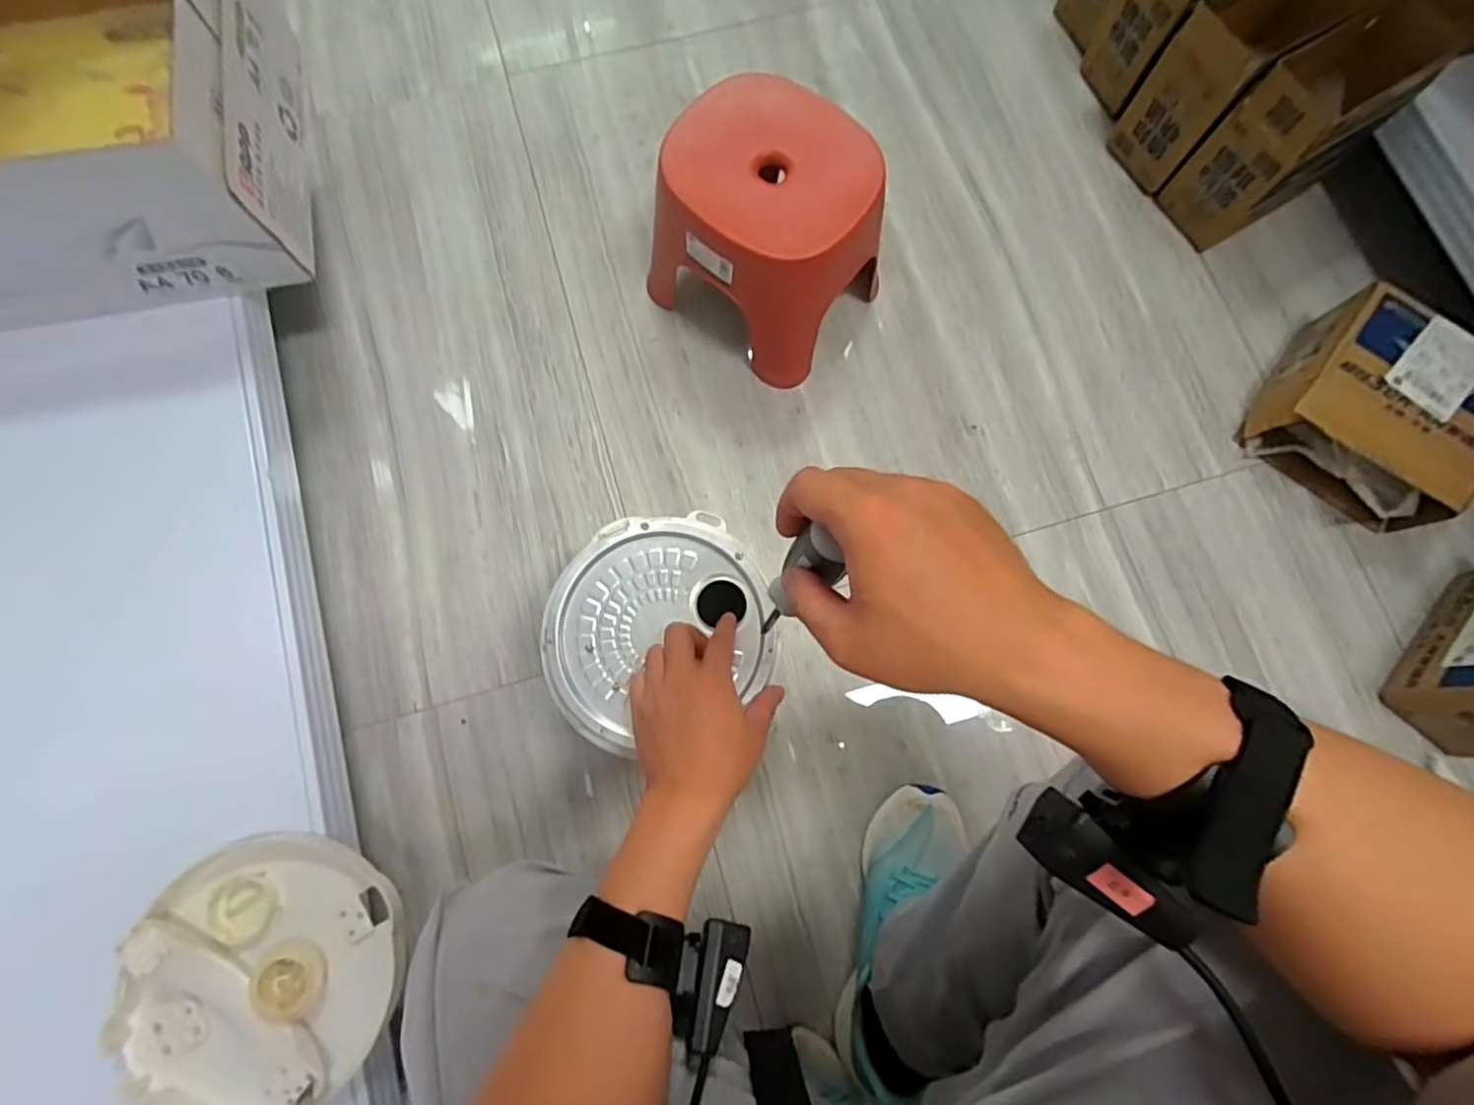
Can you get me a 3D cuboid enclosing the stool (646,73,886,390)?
[{"bbox_3d":[0.037,-0.341,0.727,0.217,0.207,0.185,40,79,7],"label":"stool"}]

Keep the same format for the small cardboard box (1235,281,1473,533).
[{"bbox_3d":[0.734,-0.162,0.760,0.206,0.098,0.220,37,78,7],"label":"small cardboard box"}]

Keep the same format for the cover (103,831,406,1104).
[{"bbox_3d":[-0.377,0.339,0.518,0.194,0.051,0.224,27,77,5],"label":"cover"}]

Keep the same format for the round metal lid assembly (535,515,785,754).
[{"bbox_3d":[-0.070,0.056,0.554,0.194,0.017,0.172,-24,79,-7],"label":"round metal lid assembly"}]

